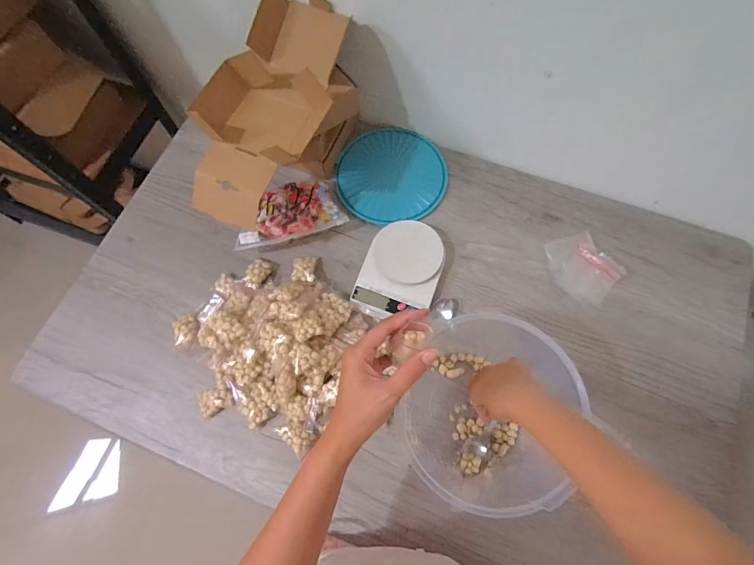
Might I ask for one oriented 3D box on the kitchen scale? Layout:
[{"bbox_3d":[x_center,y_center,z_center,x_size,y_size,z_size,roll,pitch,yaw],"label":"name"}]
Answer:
[{"bbox_3d":[0.041,-0.019,0.650,0.131,0.041,0.172,20,73,8],"label":"kitchen scale"}]

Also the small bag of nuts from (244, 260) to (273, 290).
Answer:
[{"bbox_3d":[-0.204,-0.012,0.661,0.032,0.033,0.055,20,73,8],"label":"small bag of nuts"}]

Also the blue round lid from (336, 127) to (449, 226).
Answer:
[{"bbox_3d":[0.028,-0.204,0.718,0.198,0.027,0.188,-1,76,4],"label":"blue round lid"}]

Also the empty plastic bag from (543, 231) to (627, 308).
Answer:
[{"bbox_3d":[0.346,-0.027,0.645,0.100,0.032,0.123,-34,74,-10],"label":"empty plastic bag"}]

